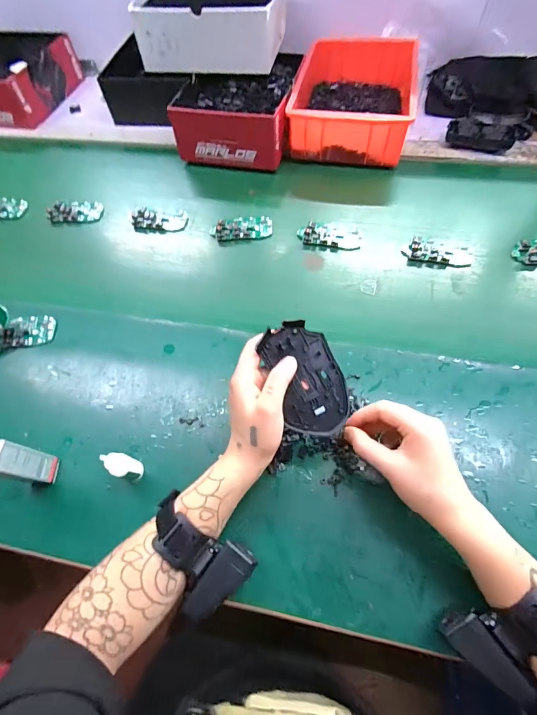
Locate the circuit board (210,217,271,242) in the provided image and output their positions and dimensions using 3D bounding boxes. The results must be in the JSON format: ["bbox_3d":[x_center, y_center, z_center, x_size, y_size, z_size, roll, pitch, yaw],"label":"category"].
[{"bbox_3d":[-0.043,-0.208,0.581,0.097,0.008,0.046,-7,62,1],"label":"circuit board"}]

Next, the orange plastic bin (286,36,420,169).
[{"bbox_3d":[0.155,-0.484,0.664,0.207,0.082,0.287,8,63,9],"label":"orange plastic bin"}]

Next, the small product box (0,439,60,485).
[{"bbox_3d":[-0.255,0.111,0.371,0.028,0.100,0.031,-2,62,3],"label":"small product box"}]

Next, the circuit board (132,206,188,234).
[{"bbox_3d":[-0.182,-0.232,0.603,0.090,0.012,0.049,4,63,6],"label":"circuit board"}]

